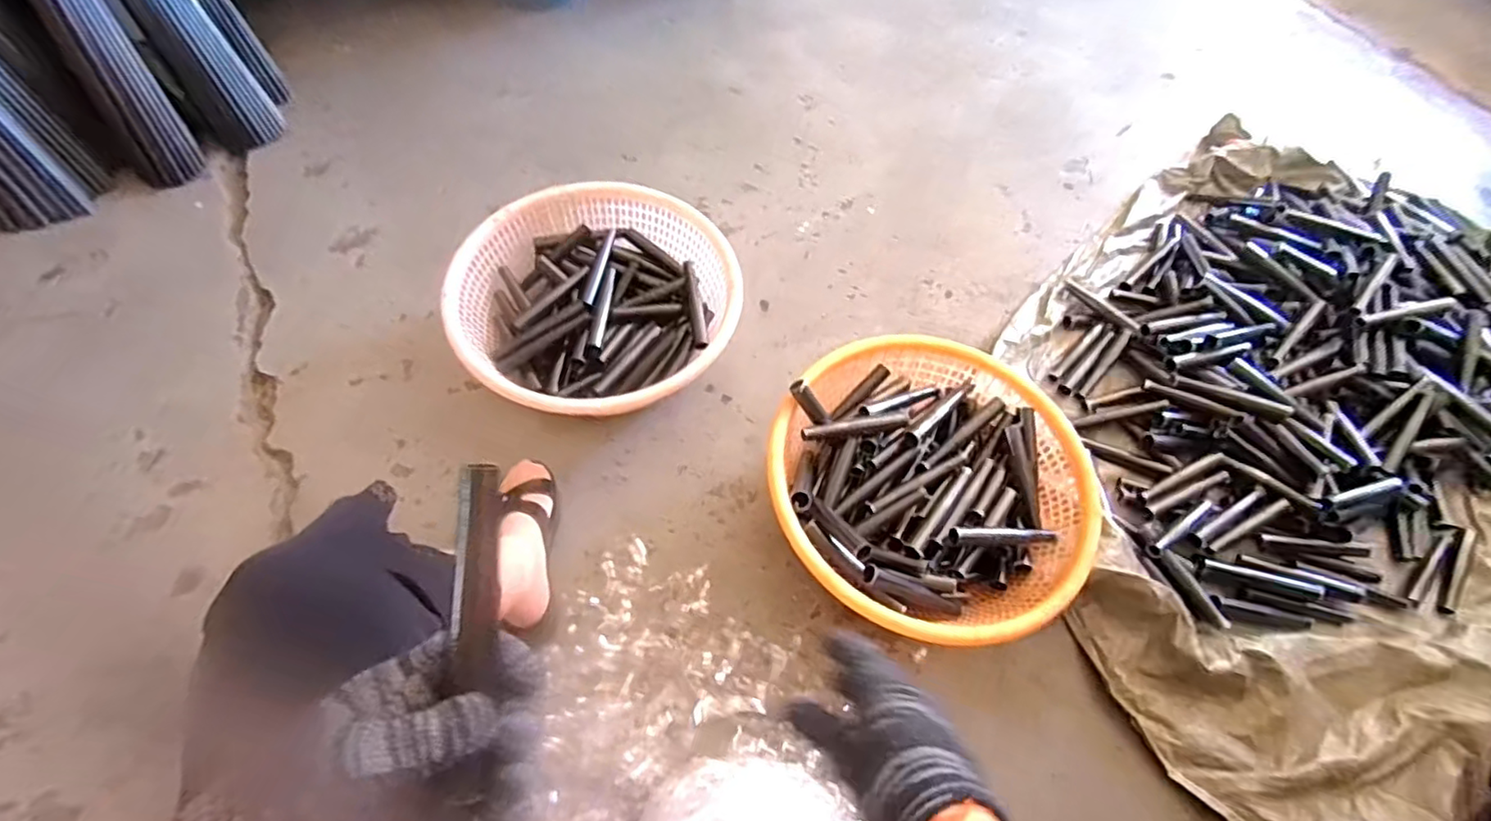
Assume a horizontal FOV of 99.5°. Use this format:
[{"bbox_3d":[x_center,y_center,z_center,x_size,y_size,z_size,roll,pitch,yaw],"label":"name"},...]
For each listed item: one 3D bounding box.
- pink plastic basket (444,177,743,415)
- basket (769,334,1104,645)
[{"bbox_3d":[-0.206,-0.172,0.961,0.391,0.115,0.357,2,60,-3],"label":"pink plastic basket"},{"bbox_3d":[0.232,0.096,0.829,0.393,0.112,0.395,2,60,-3],"label":"basket"}]

